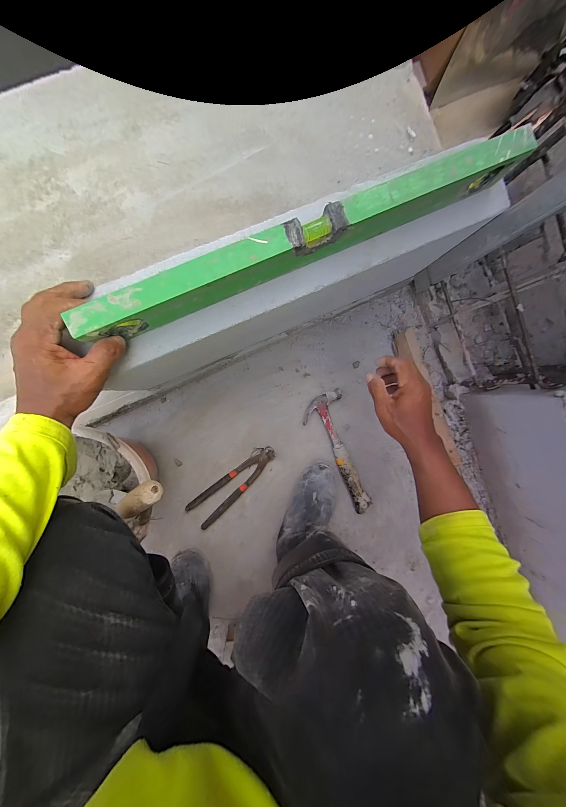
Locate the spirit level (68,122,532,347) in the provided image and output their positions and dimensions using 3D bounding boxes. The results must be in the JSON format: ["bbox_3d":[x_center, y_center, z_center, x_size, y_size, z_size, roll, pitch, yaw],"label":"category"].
[{"bbox_3d":[0.033,-0.179,0.277,0.503,0.054,0.026,-25,96,-5],"label":"spirit level"}]

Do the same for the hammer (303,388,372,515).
[{"bbox_3d":[0.117,0.111,0.561,0.088,0.034,0.269,-17,95,-5],"label":"hammer"}]

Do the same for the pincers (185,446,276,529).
[{"bbox_3d":[-0.103,0.176,0.551,0.217,0.017,0.064,-39,97,-3],"label":"pincers"}]

